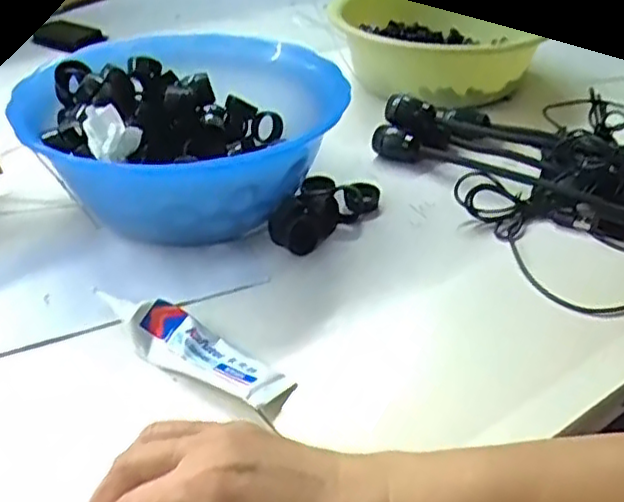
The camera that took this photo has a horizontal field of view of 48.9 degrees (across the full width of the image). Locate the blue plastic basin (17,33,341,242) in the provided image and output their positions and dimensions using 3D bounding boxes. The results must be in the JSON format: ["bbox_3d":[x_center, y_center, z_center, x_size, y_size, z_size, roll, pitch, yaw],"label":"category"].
[{"bbox_3d":[-0.099,-0.089,0.548,0.221,0.096,0.230,0,36,0],"label":"blue plastic basin"}]

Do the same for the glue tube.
[{"bbox_3d":[-0.077,0.056,0.413,0.142,0.021,0.033,21,41,26],"label":"glue tube"}]

